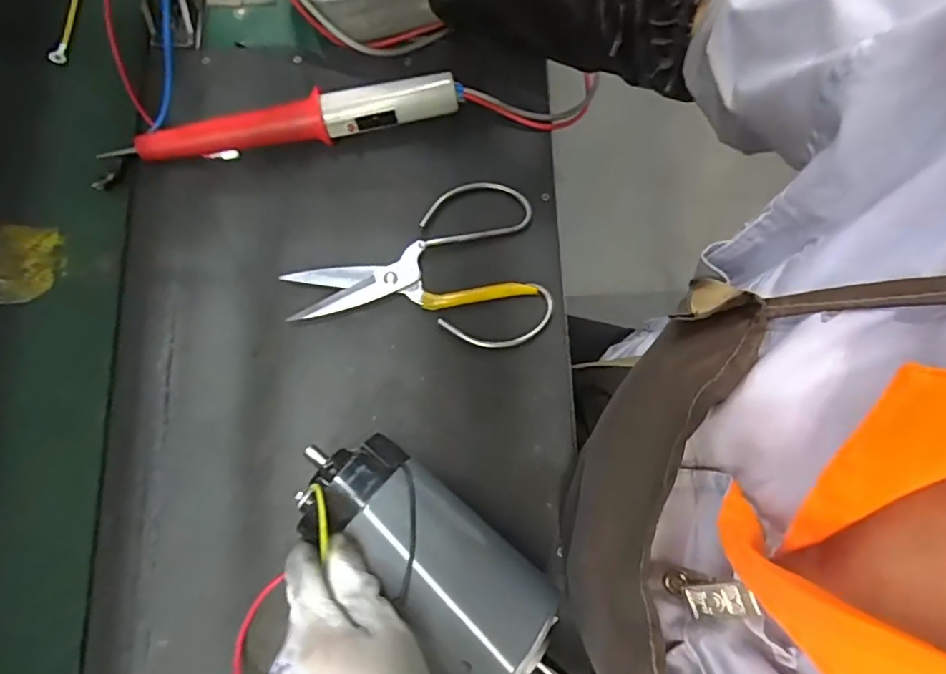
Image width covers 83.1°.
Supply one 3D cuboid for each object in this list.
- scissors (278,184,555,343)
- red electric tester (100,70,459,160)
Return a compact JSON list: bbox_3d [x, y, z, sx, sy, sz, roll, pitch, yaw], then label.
[{"bbox_3d":[-0.043,-0.050,0.413,0.193,0.011,0.134,-12,78,-2],"label":"scissors"},{"bbox_3d":[-0.144,-0.165,0.424,0.264,0.034,0.028,-11,78,-5],"label":"red electric tester"}]

